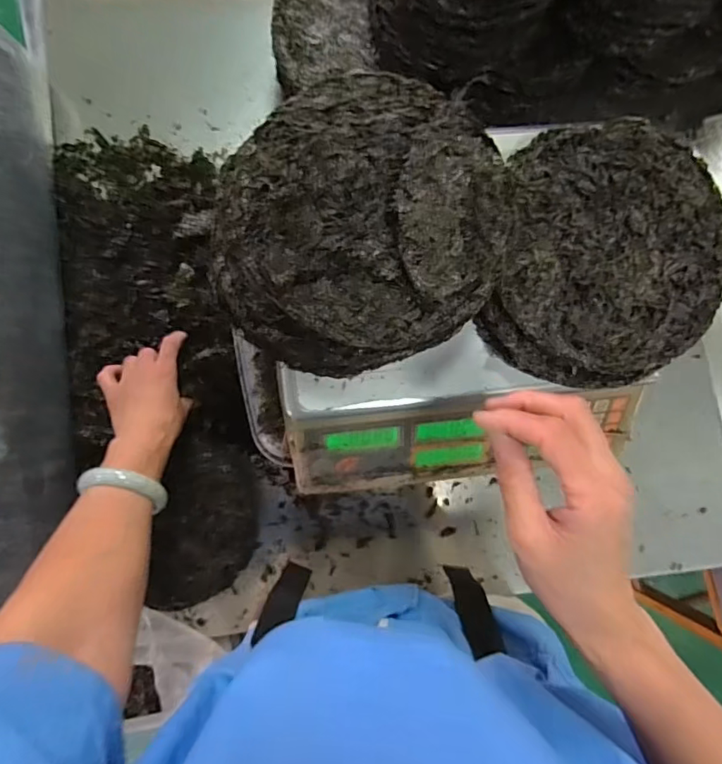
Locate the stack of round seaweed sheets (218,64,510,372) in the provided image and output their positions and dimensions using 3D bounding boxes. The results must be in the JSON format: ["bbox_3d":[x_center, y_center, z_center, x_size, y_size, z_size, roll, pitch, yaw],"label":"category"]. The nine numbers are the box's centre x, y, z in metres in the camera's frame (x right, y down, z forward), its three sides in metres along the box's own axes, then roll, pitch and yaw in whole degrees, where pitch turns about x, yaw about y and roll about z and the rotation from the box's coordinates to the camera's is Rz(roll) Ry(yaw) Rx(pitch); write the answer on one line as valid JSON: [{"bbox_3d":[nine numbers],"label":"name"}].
[{"bbox_3d":[0.000,-0.112,0.361,0.199,0.069,0.198,5,86,-3],"label":"stack of round seaweed sheets"}]

